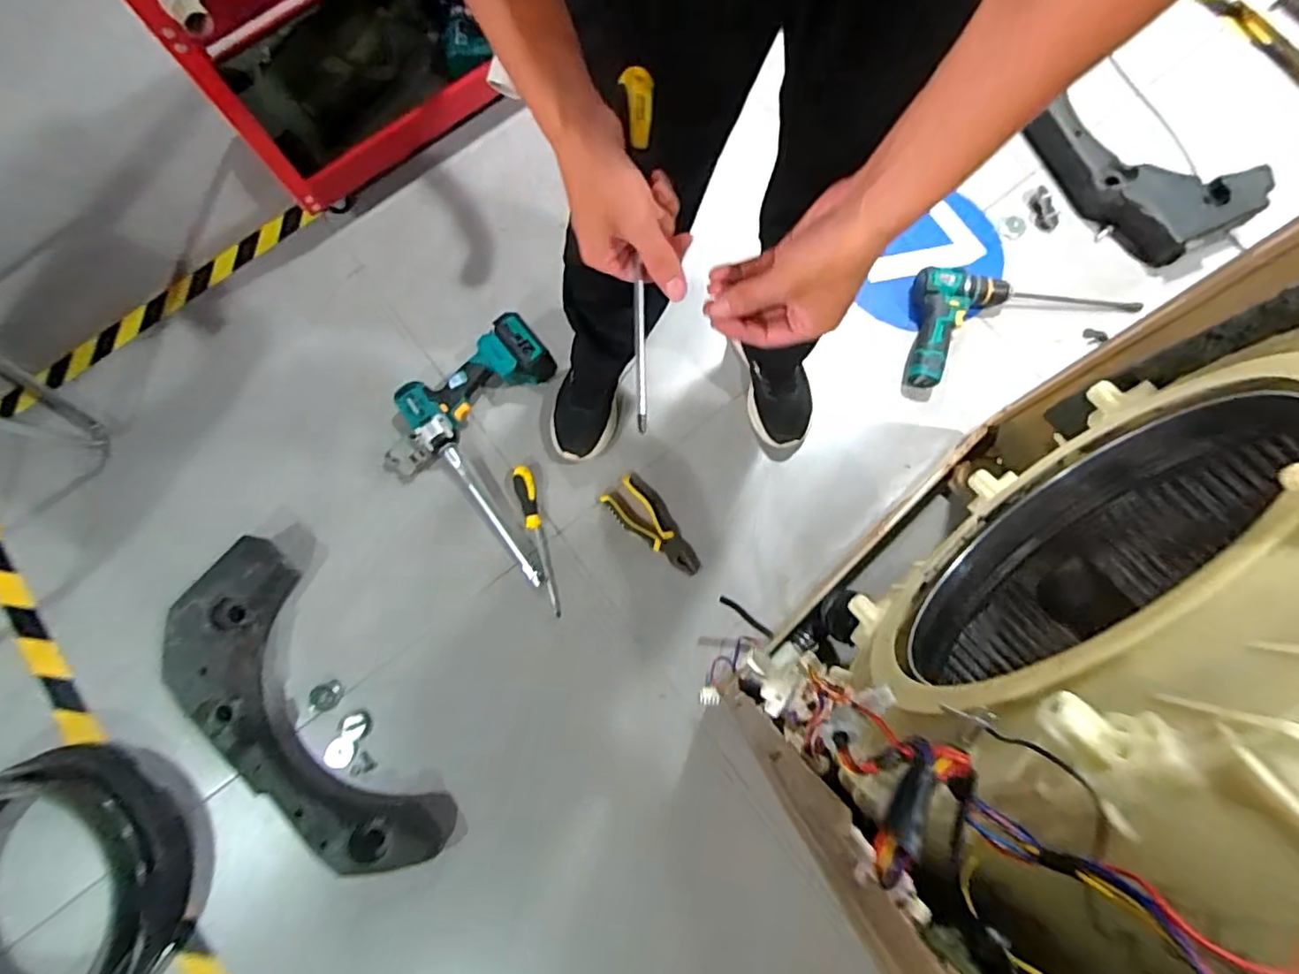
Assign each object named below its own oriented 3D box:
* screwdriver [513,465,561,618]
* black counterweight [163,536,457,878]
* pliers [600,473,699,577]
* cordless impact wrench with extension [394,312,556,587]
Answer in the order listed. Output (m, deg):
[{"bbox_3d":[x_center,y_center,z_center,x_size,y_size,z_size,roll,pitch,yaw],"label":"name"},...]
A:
[{"bbox_3d":[-0.182,0.085,0.996,0.034,0.026,0.250,-17,77,-2],"label":"screwdriver"},{"bbox_3d":[-0.538,0.360,0.926,0.219,0.086,0.541,-38,79,-7],"label":"black counterweight"},{"bbox_3d":[0.009,0.065,0.998,0.072,0.016,0.192,-42,79,-7],"label":"pliers"},{"bbox_3d":[-0.218,-0.079,1.017,0.259,0.096,0.383,-39,79,-7],"label":"cordless impact wrench with extension"}]

